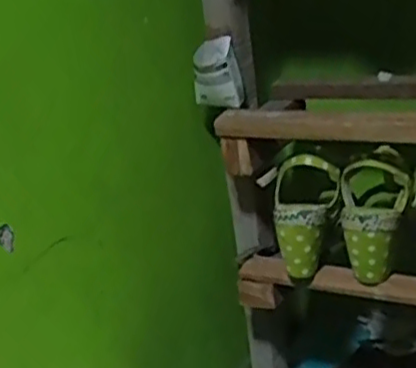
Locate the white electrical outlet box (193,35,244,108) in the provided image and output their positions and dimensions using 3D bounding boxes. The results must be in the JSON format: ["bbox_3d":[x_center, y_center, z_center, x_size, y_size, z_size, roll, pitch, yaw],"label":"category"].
[{"bbox_3d":[0.012,-0.140,0.872,0.057,0.077,0.043,-7,18,3],"label":"white electrical outlet box"}]

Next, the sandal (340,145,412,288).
[{"bbox_3d":[0.191,0.035,0.794,0.080,0.138,0.078,-2,19,17],"label":"sandal"}]

